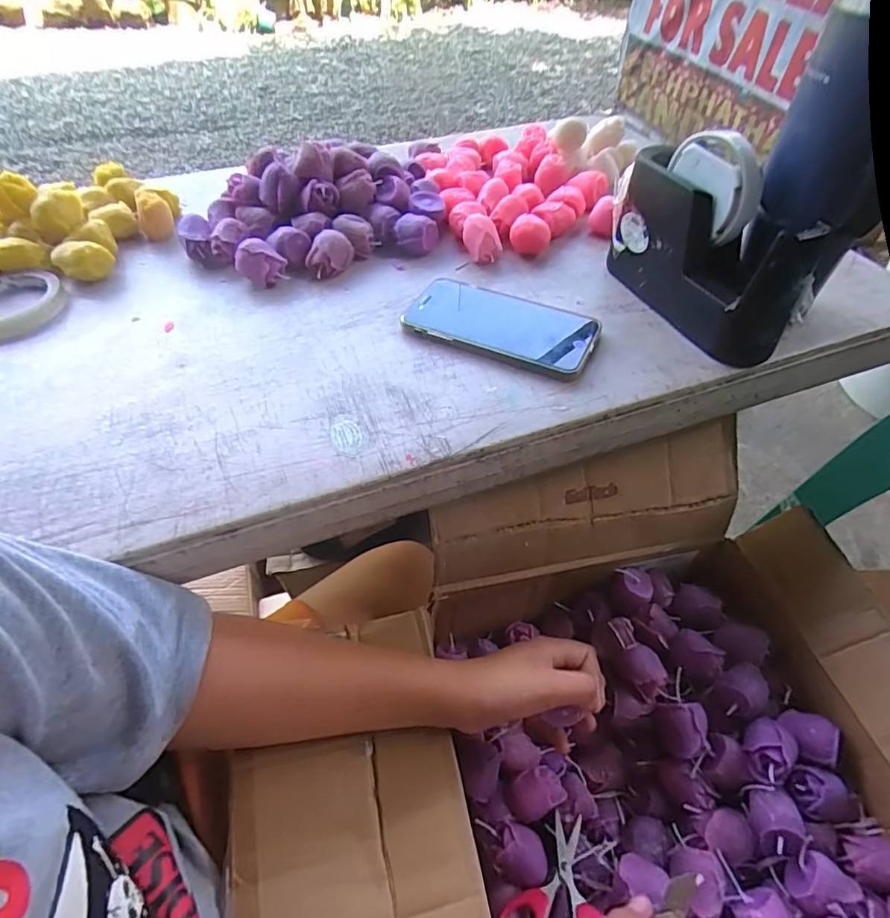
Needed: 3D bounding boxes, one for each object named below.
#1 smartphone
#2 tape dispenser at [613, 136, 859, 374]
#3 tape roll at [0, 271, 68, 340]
[{"bbox_3d":[0.047,-0.115,0.444,0.159,0.014,0.079,20,53,16],"label":"smartphone"},{"bbox_3d":[0.217,-0.179,0.423,0.076,0.117,0.182,-22,54,-17],"label":"tape dispenser"},{"bbox_3d":[-0.395,-0.136,0.465,0.095,0.017,0.095,0,51,0],"label":"tape roll"}]

